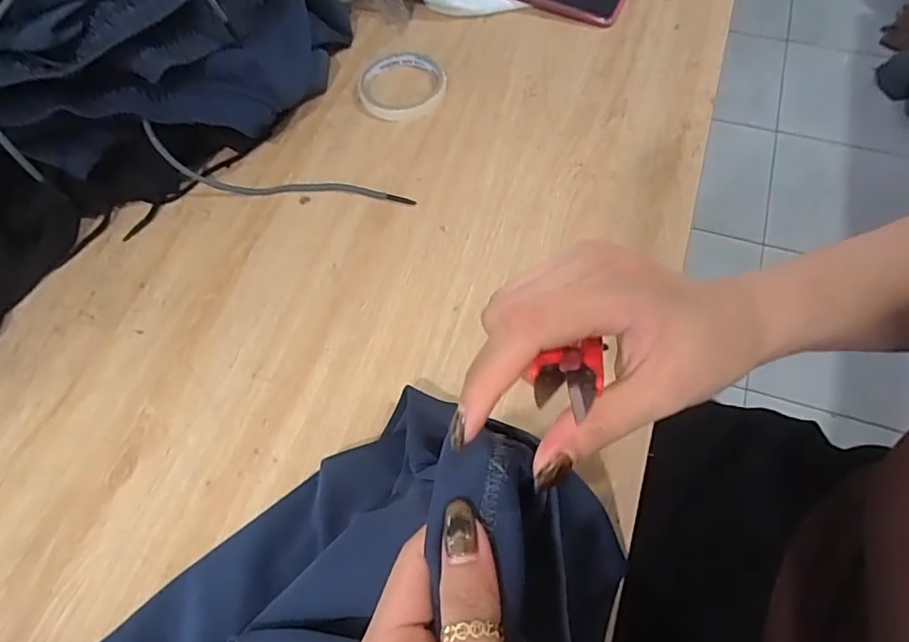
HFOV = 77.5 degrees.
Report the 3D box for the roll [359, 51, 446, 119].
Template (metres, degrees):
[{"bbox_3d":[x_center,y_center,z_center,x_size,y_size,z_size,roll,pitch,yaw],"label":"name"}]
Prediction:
[{"bbox_3d":[-0.052,-0.241,0.577,0.089,0.011,0.088,-1,62,3],"label":"roll"}]

